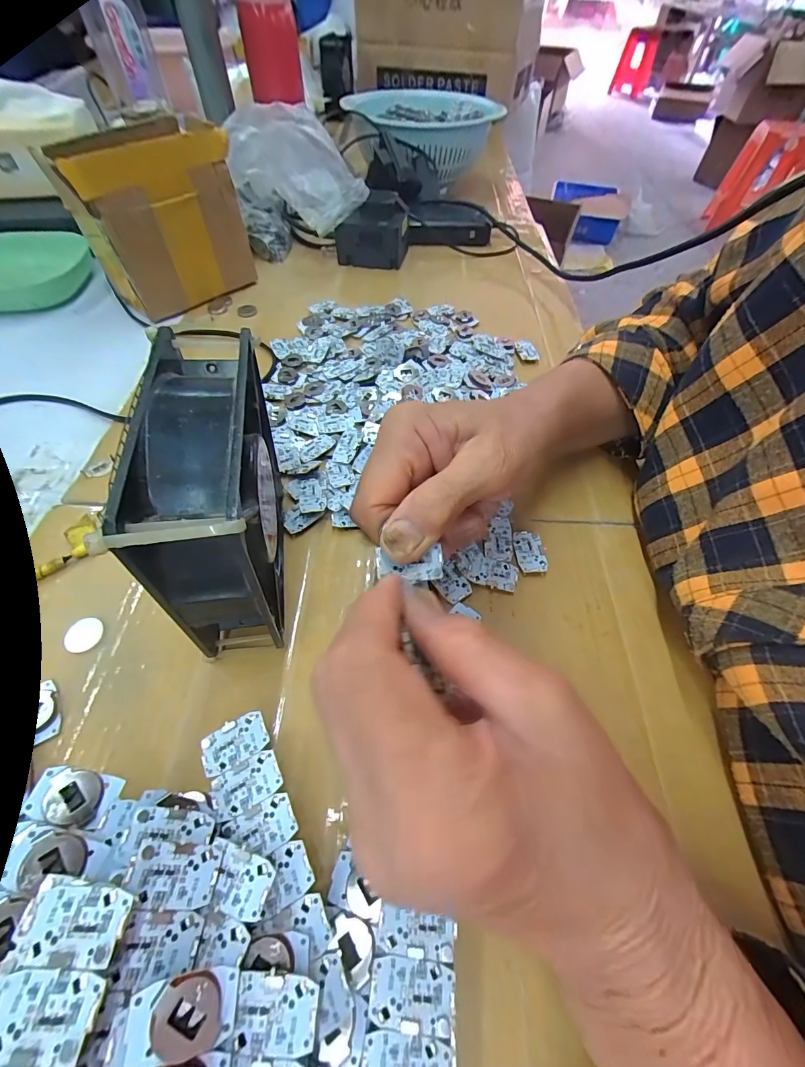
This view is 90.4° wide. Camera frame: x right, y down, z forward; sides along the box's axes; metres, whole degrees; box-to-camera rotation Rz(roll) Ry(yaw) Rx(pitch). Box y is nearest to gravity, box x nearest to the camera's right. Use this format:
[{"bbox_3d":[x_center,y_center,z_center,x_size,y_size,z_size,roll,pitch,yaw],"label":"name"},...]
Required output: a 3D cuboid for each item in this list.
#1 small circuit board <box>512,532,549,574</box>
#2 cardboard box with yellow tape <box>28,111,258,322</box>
[{"bbox_3d":[0.080,0.012,0.254,0.018,0.005,0.030,-3,56,-1],"label":"small circuit board"},{"bbox_3d":[-0.227,-0.294,0.381,0.134,0.127,0.083,-38,63,-22],"label":"cardboard box with yellow tape"}]

